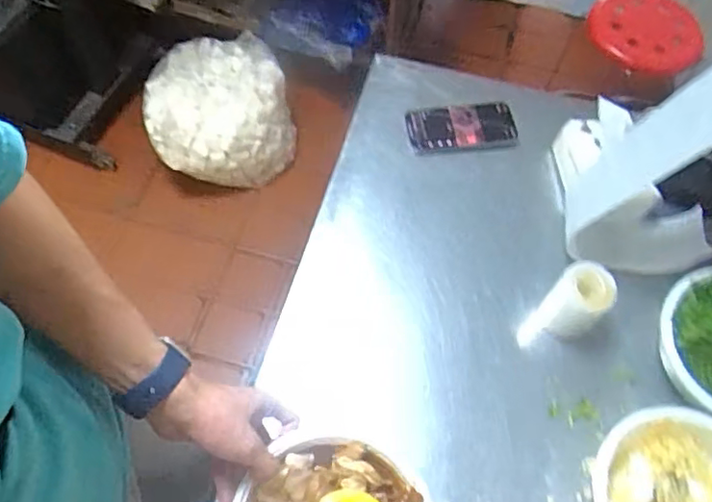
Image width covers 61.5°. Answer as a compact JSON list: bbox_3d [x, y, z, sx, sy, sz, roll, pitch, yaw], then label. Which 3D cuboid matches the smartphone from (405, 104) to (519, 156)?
[{"bbox_3d":[0.141,-0.163,0.797,0.146,0.011,0.075,-6,62,-6],"label":"smartphone"}]

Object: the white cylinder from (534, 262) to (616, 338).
[{"bbox_3d":[0.235,0.058,0.642,0.055,0.091,0.054,1,62,-2],"label":"white cylinder"}]

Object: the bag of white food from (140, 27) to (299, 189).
[{"bbox_3d":[-0.372,-0.375,1.646,0.382,0.237,0.370,-11,63,-9],"label":"bag of white food"}]

